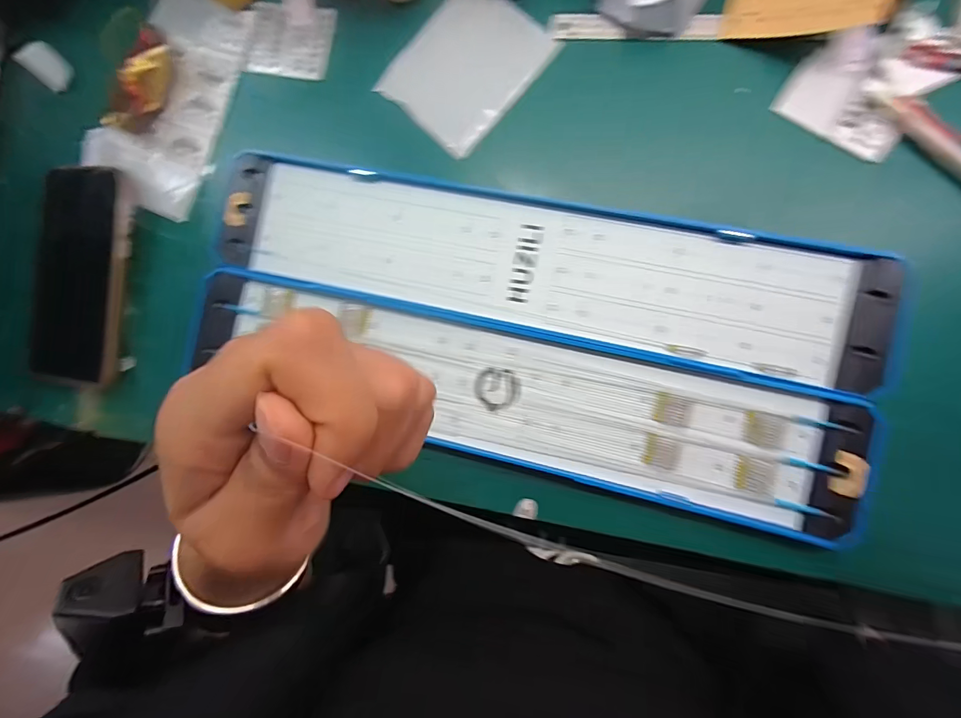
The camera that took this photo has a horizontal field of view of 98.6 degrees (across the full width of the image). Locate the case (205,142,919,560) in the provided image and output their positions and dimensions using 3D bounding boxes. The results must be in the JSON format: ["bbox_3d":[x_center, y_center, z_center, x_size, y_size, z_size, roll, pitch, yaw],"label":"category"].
[{"bbox_3d":[0.021,-0.021,0.276,0.437,0.012,0.177,13,92,8],"label":"case"}]

